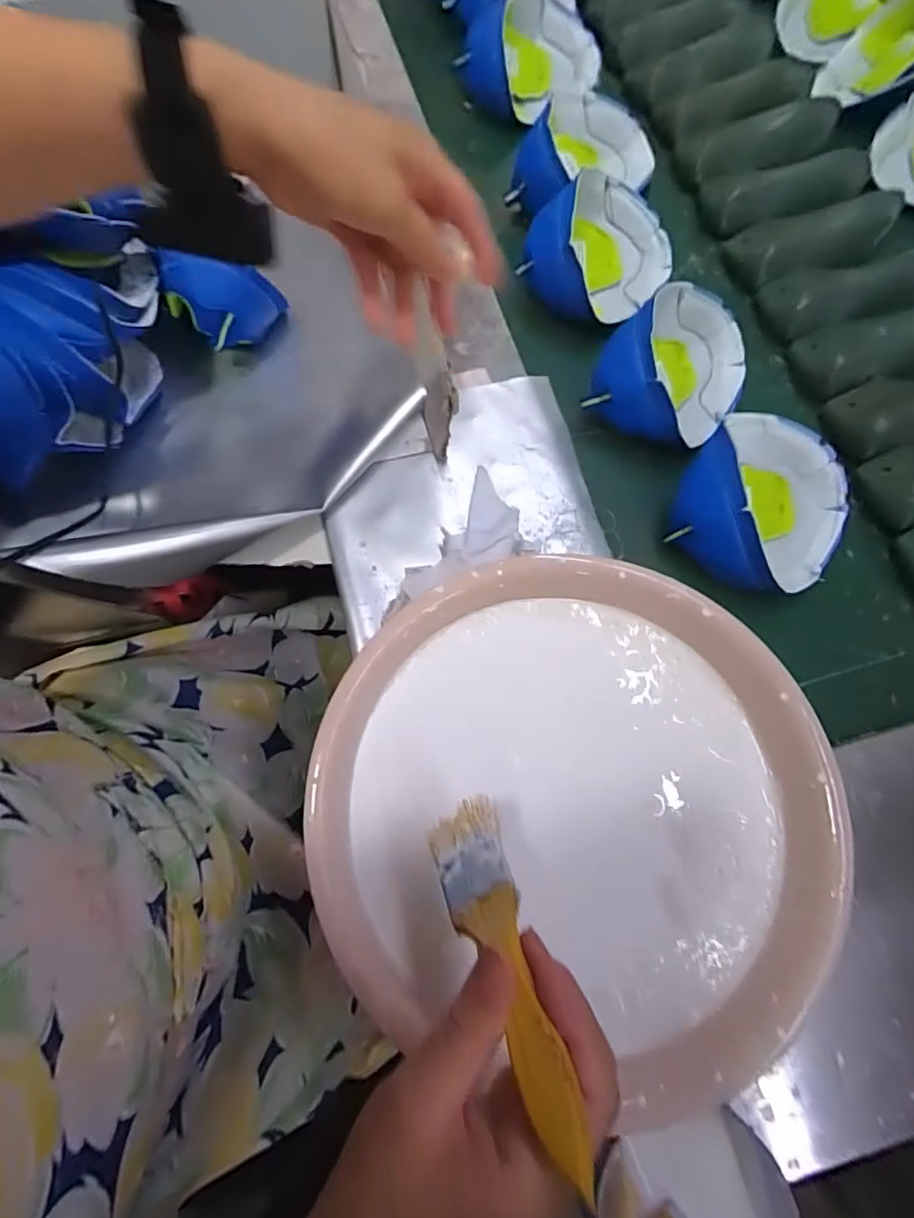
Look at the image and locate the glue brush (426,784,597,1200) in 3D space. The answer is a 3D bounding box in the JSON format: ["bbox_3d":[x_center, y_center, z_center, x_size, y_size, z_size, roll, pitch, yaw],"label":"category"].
[{"bbox_3d":[0.019,0.143,0.235,0.036,0.149,0.016,-19,116,-6],"label":"glue brush"}]

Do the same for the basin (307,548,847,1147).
[{"bbox_3d":[0.069,0.123,0.362,0.285,0.096,0.293,0,73,0],"label":"basin"}]

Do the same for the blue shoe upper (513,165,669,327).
[{"bbox_3d":[0.168,-0.407,0.621,0.123,0.093,0.196,43,77,12],"label":"blue shoe upper"}]

